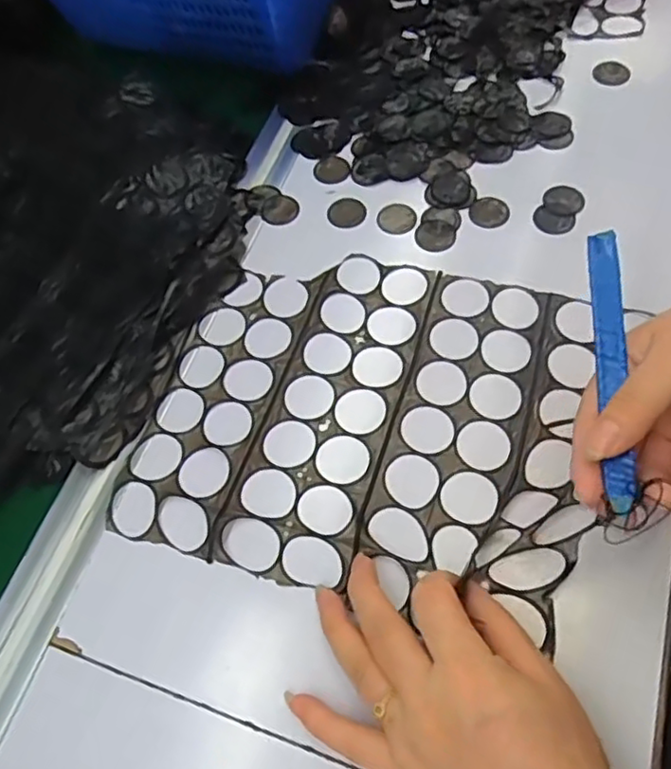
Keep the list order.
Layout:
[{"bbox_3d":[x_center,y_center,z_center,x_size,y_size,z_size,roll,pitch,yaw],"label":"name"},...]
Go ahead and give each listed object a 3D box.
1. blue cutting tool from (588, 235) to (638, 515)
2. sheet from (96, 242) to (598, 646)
[{"bbox_3d":[0.132,-0.011,0.304,0.014,0.010,0.141,3,69,5],"label":"blue cutting tool"},{"bbox_3d":[0.019,0.014,0.385,0.252,0.004,0.219,14,64,12],"label":"sheet"}]

